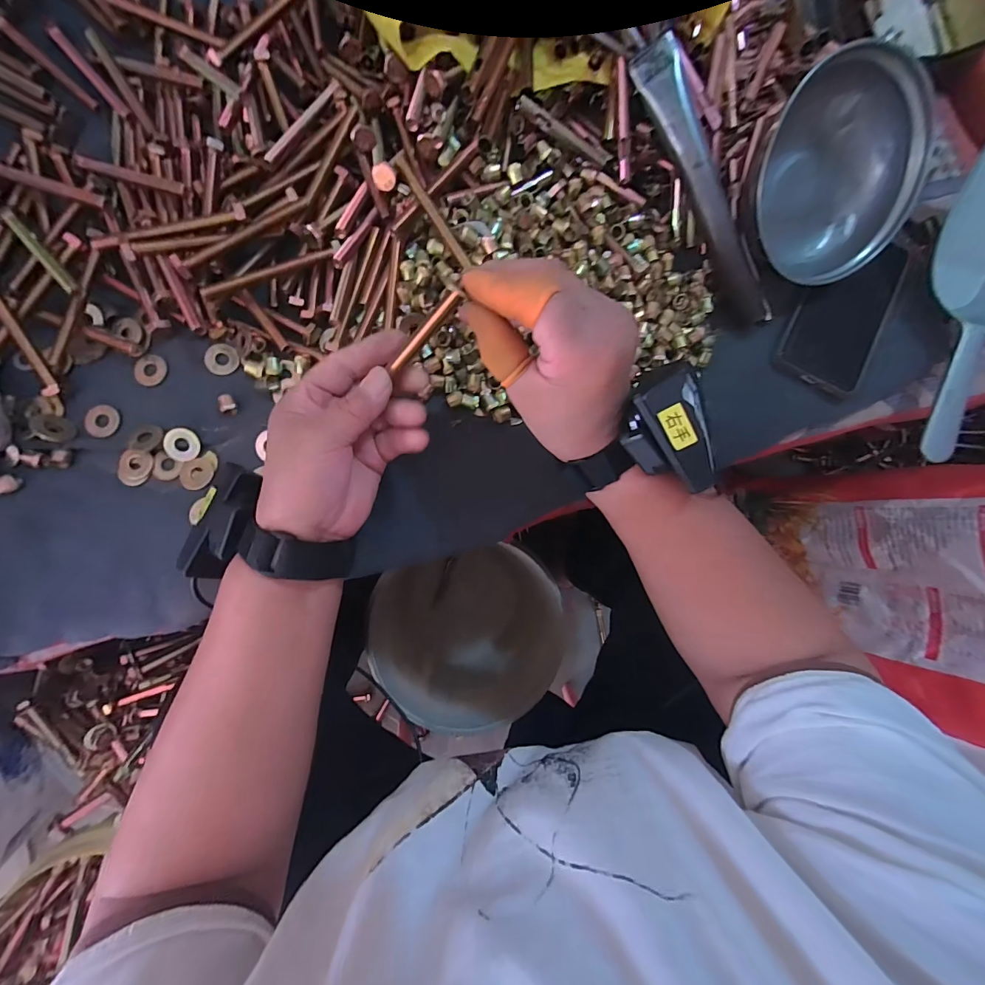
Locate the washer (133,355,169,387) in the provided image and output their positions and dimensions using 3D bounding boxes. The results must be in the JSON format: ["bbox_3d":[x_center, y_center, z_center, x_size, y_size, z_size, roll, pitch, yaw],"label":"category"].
[{"bbox_3d":[-0.266,-0.095,0.324,0.022,0.004,0.025,12,84,-7],"label":"washer"}]

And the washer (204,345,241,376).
[{"bbox_3d":[-0.215,-0.105,0.332,0.025,0.004,0.025,1,86,-8],"label":"washer"}]

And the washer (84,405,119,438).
[{"bbox_3d":[-0.300,-0.055,0.319,0.024,0.004,0.025,1,86,-8],"label":"washer"}]

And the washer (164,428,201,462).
[{"bbox_3d":[-0.235,-0.036,0.317,0.024,0.004,0.025,5,101,-15],"label":"washer"}]

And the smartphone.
[{"bbox_3d":[0.317,-0.164,0.375,0.074,0.009,0.149,27,87,0],"label":"smartphone"}]

